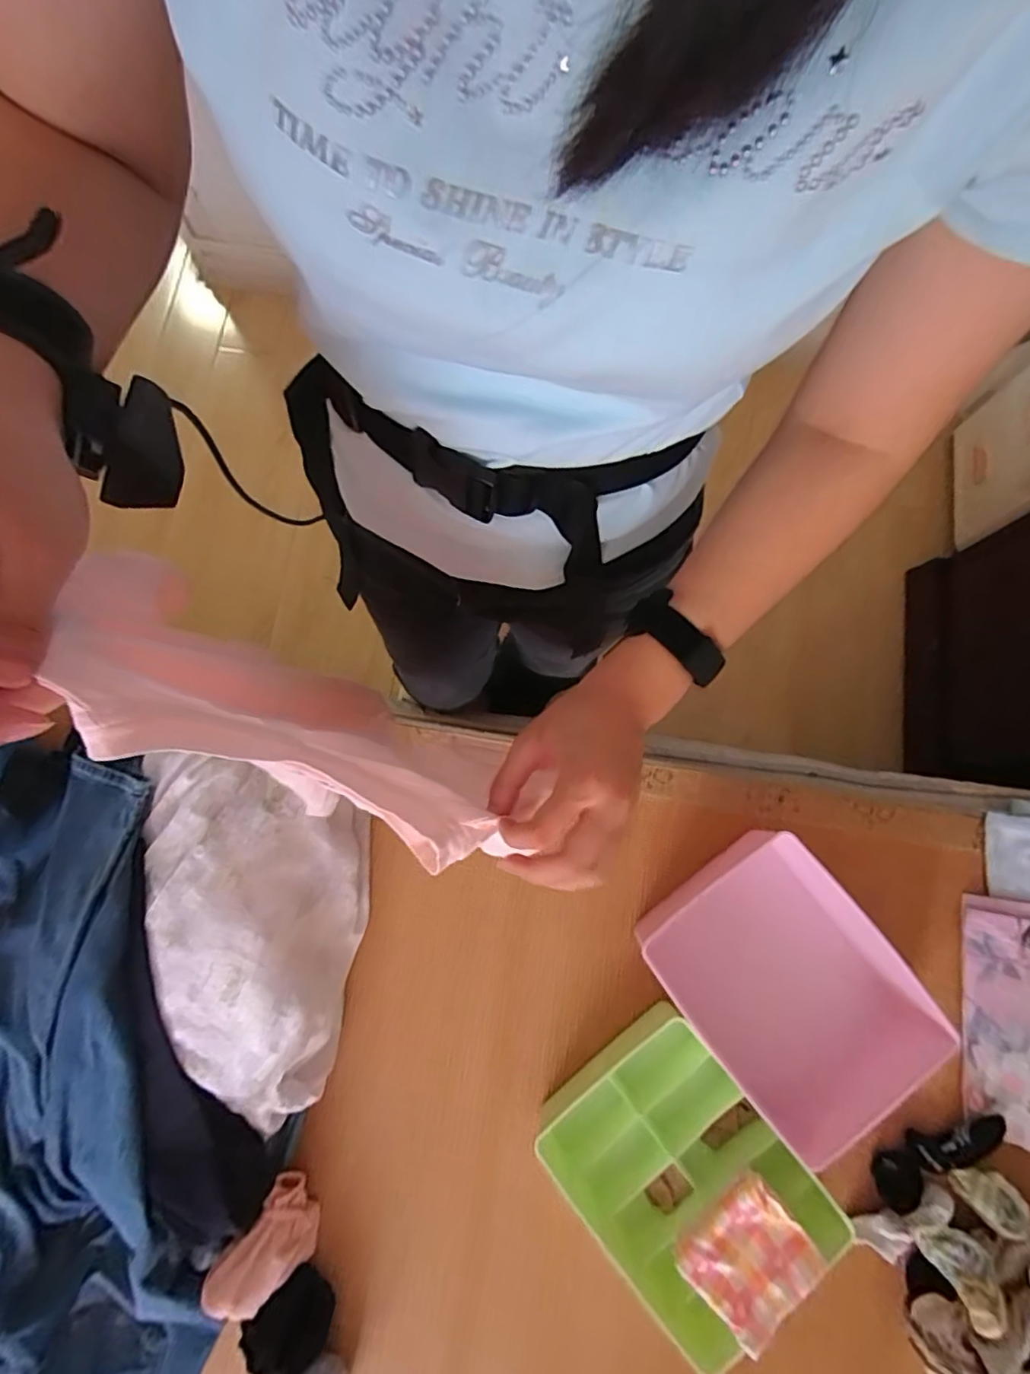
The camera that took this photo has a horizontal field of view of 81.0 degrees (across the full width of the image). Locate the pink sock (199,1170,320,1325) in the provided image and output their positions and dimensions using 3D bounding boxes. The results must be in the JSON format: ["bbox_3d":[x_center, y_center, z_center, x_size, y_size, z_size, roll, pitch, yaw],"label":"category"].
[{"bbox_3d":[-0.283,0.658,0.708,0.089,0.105,0.112,37,82,6],"label":"pink sock"}]

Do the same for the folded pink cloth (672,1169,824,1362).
[{"bbox_3d":[0.263,0.642,0.673,0.135,0.043,0.111,-38,82,-6],"label":"folded pink cloth"}]

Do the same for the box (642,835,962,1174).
[{"bbox_3d":[0.337,0.366,0.742,0.278,0.091,0.332,-40,82,-7],"label":"box"}]

